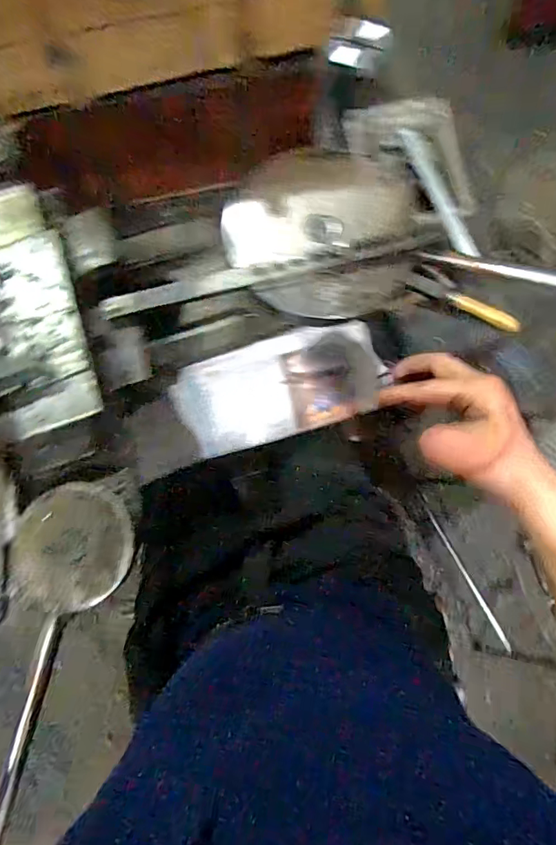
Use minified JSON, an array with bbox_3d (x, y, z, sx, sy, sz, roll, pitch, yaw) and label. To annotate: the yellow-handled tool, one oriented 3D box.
[{"bbox_3d":[0.228,-0.146,0.593,0.142,0.020,0.017,26,79,7],"label":"yellow-handled tool"}]

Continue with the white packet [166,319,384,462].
[{"bbox_3d":[0.009,-0.043,0.594,0.247,0.030,0.120,-18,109,-3],"label":"white packet"}]

